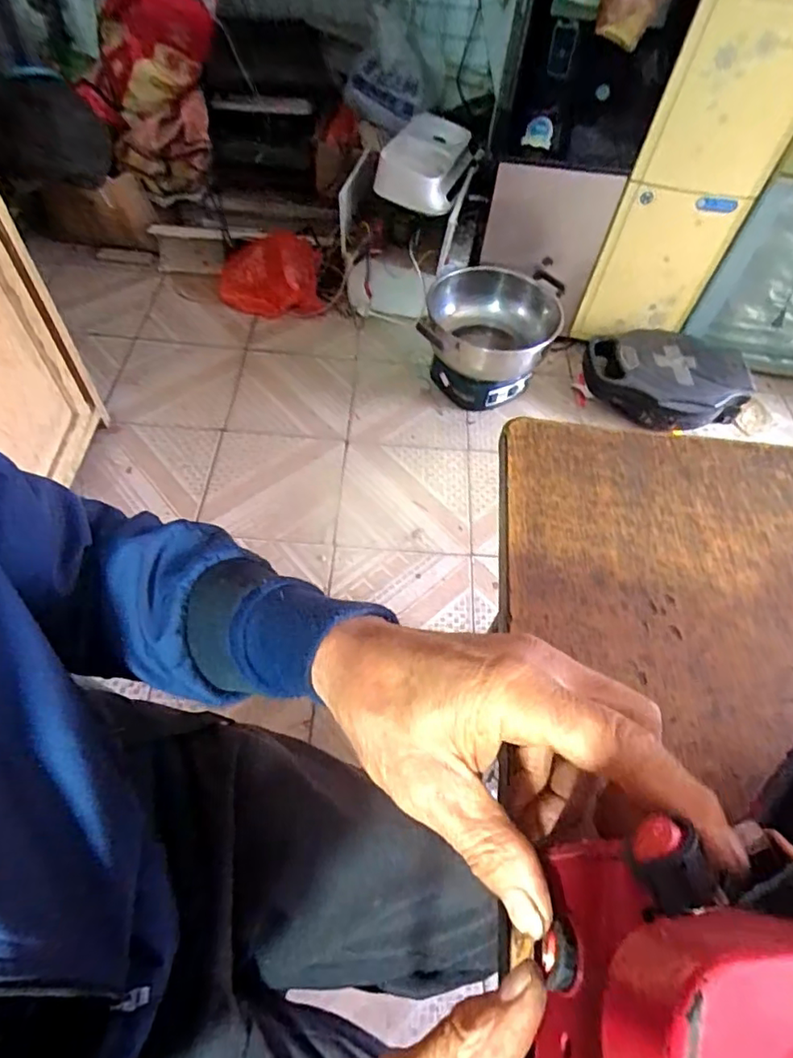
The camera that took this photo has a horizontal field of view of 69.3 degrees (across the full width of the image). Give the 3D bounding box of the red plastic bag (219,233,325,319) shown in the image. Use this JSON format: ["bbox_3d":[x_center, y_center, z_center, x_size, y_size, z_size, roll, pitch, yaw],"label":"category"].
[{"bbox_3d":[-0.370,-0.742,1.661,0.300,0.139,0.232,-4,58,-8],"label":"red plastic bag"}]

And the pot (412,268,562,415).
[{"bbox_3d":[0.237,-0.493,1.497,0.329,0.216,0.320,6,57,-1],"label":"pot"}]

